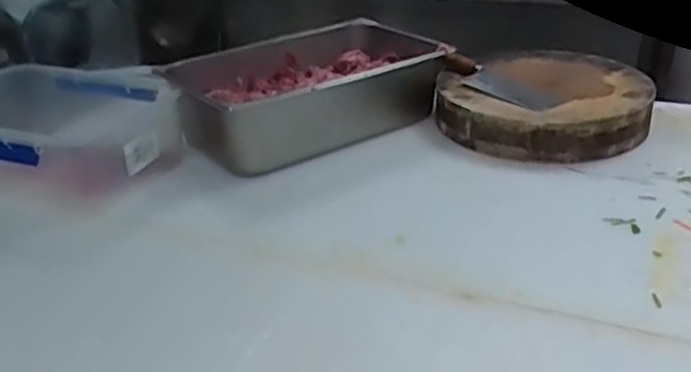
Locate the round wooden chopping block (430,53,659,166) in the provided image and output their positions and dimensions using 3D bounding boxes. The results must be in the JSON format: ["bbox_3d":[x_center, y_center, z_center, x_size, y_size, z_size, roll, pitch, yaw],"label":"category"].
[{"bbox_3d":[0.399,-0.159,1.315,0.398,0.093,0.344,-19,32,-28],"label":"round wooden chopping block"}]

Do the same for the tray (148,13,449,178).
[{"bbox_3d":[-0.057,-0.201,1.377,0.576,0.140,0.325,-20,33,-30],"label":"tray"}]

